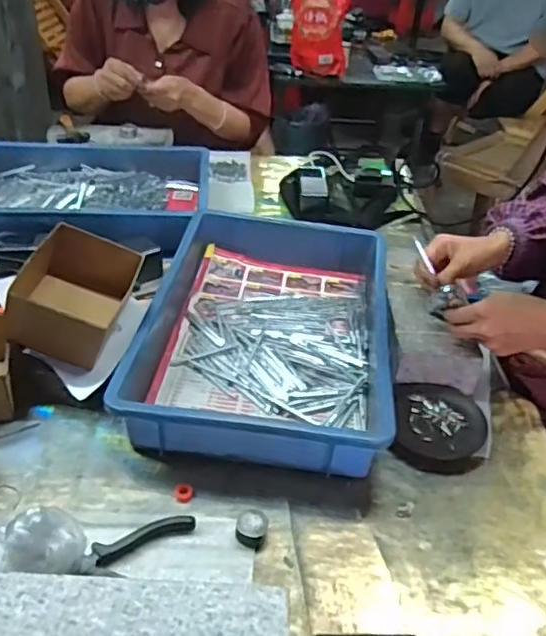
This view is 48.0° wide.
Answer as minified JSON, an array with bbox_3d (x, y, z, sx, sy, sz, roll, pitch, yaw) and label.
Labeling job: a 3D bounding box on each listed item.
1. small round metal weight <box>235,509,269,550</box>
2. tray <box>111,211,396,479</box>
[{"bbox_3d":[-0.019,0.194,0.574,0.029,0.017,0.032,11,36,7],"label":"small round metal weight"},{"bbox_3d":[0.002,-0.003,0.802,0.285,0.078,0.461,8,36,3],"label":"tray"}]

